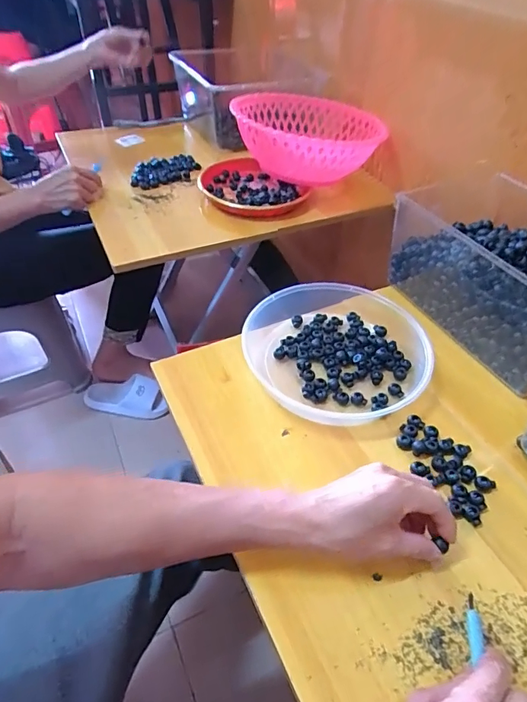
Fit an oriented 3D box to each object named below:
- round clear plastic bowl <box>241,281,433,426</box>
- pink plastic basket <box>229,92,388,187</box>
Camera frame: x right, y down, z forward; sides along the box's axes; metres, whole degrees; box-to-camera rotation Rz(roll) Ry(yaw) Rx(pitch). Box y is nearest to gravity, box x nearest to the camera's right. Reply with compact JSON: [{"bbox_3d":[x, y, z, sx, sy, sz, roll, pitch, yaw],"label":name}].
[{"bbox_3d":[0.097,0.000,0.573,0.223,0.050,0.217,1,46,-1],"label":"round clear plastic bowl"},{"bbox_3d":[0.088,-0.438,0.921,0.293,0.103,0.302,5,46,3],"label":"pink plastic basket"}]

